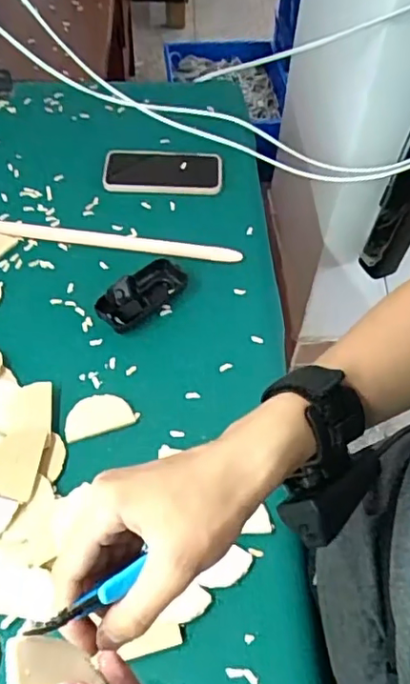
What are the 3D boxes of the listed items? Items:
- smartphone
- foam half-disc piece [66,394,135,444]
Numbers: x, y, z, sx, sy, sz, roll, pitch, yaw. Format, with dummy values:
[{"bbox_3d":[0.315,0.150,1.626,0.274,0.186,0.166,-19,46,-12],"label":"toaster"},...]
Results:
[{"bbox_3d":[-0.058,-0.245,0.798,0.163,0.018,0.085,3,55,0],"label":"smartphone"},{"bbox_3d":[-0.111,0.074,0.578,0.069,0.004,0.043,-15,57,-11],"label":"foam half-disc piece"}]

